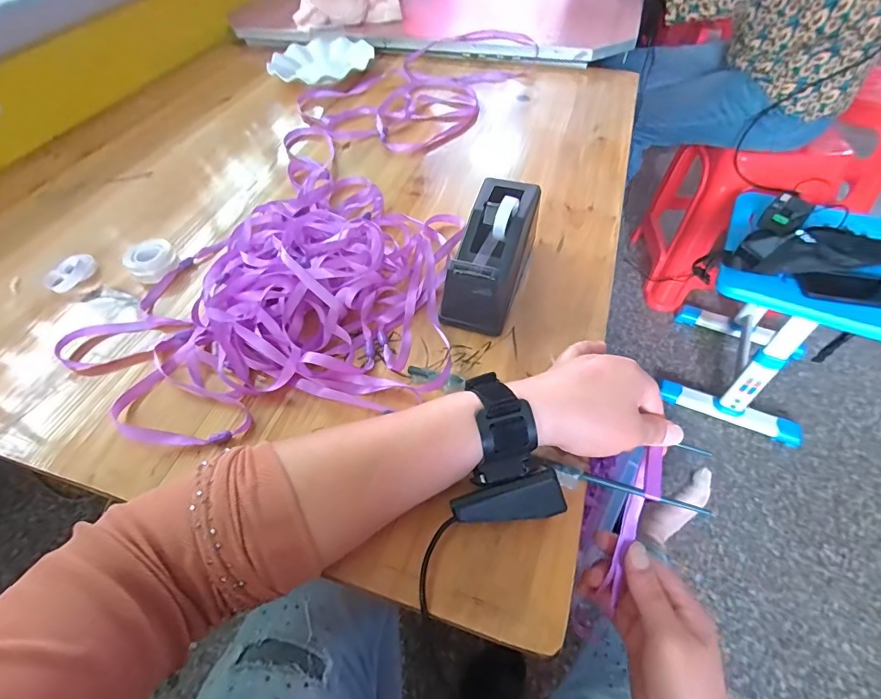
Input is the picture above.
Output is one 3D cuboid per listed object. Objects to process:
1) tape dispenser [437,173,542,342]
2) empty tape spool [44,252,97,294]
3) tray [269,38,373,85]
[{"bbox_3d":[0.050,-0.090,0.424,0.060,0.075,0.157,17,55,14],"label":"tape dispenser"},{"bbox_3d":[-0.400,-0.083,0.481,0.031,0.019,0.050,34,62,27],"label":"empty tape spool"},{"bbox_3d":[-0.225,-0.525,0.815,0.162,0.028,0.160,10,53,10],"label":"tray"}]

